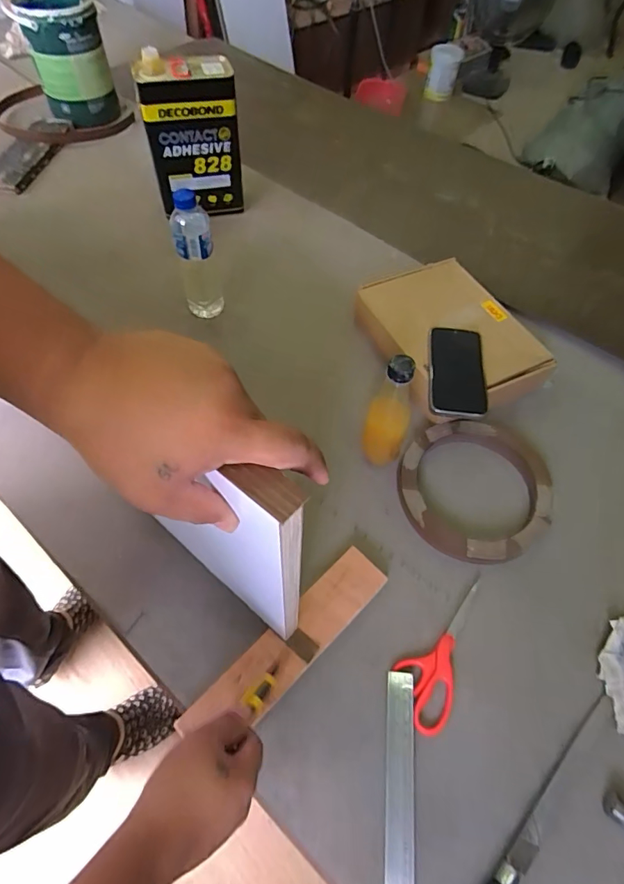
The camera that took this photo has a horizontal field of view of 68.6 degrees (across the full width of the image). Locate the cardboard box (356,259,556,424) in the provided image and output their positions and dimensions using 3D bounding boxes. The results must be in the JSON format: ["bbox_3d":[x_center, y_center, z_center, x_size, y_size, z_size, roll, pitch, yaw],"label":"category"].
[{"bbox_3d":[0.219,-0.173,0.747,0.220,0.054,0.283,-22,63,-13],"label":"cardboard box"}]

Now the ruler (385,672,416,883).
[{"bbox_3d":[0.084,0.406,0.436,0.029,0.008,0.329,2,61,9],"label":"ruler"}]

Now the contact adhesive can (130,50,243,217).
[{"bbox_3d":[-0.225,-0.587,0.883,0.172,0.231,0.108,-3,59,-4],"label":"contact adhesive can"}]

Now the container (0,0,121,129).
[{"bbox_3d":[-0.563,-0.888,1.053,0.168,0.222,0.157,1,59,-2],"label":"container"}]

